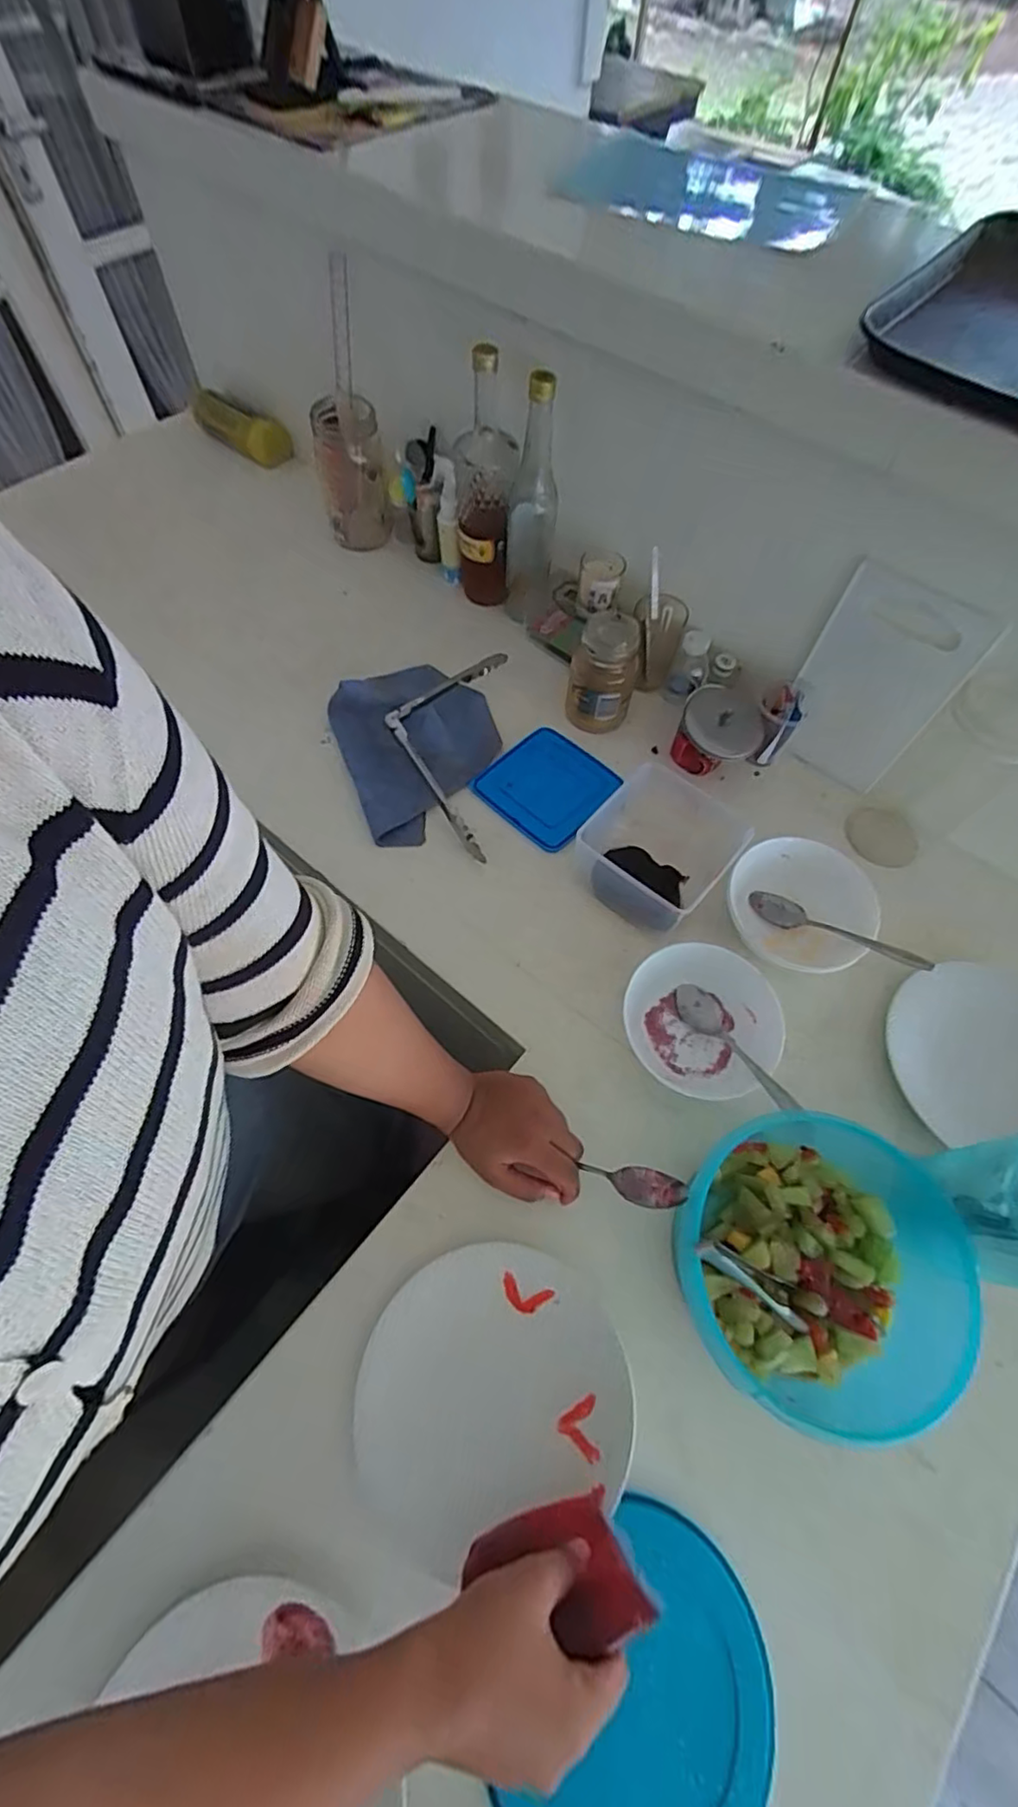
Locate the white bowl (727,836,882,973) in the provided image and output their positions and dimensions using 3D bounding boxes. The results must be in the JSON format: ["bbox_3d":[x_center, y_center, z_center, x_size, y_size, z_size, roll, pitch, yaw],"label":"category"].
[{"bbox_3d":[0.296,0.004,0.643,0.123,0.062,0.141,-40,70,-20],"label":"white bowl"}]

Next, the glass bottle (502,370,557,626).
[{"bbox_3d":[0.027,-0.466,0.745,0.056,0.262,0.072,2,62,-1],"label":"glass bottle"}]

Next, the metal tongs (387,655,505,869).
[{"bbox_3d":[-0.078,-0.202,0.739,0.124,0.052,0.303,4,62,1],"label":"metal tongs"}]

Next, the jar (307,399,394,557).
[{"bbox_3d":[-0.221,-0.600,0.876,0.086,0.182,0.086,1,62,-1],"label":"jar"}]

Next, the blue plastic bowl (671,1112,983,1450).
[{"bbox_3d":[0.234,0.281,0.473,0.165,0.104,0.191,32,66,14],"label":"blue plastic bowl"}]

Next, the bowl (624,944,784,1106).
[{"bbox_3d":[0.186,0.110,0.594,0.134,0.040,0.141,1,62,-1],"label":"bowl"}]

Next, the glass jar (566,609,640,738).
[{"bbox_3d":[0.116,-0.274,0.745,0.071,0.113,0.081,21,64,9],"label":"glass jar"}]

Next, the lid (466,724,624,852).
[{"bbox_3d":[0.047,-0.140,0.736,0.138,0.009,0.134,39,68,17],"label":"lid"}]

